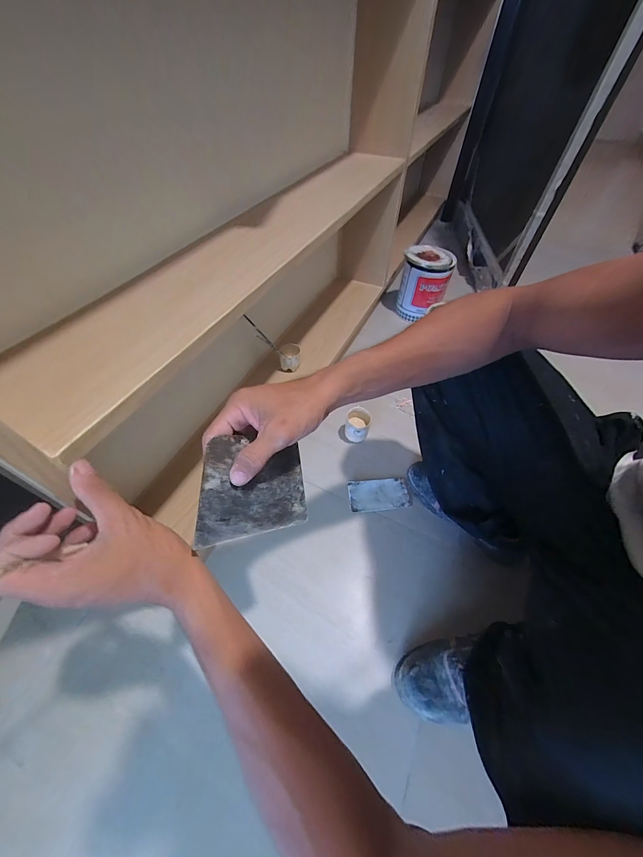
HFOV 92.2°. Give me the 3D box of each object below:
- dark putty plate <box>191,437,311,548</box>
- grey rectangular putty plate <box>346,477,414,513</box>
[{"bbox_3d":[-0.063,0.057,0.309,0.124,0.004,0.093,4,83,-46],"label":"dark putty plate"},{"bbox_3d":[0.134,0.155,0.725,0.140,0.004,0.078,-4,53,-5],"label":"grey rectangular putty plate"}]

